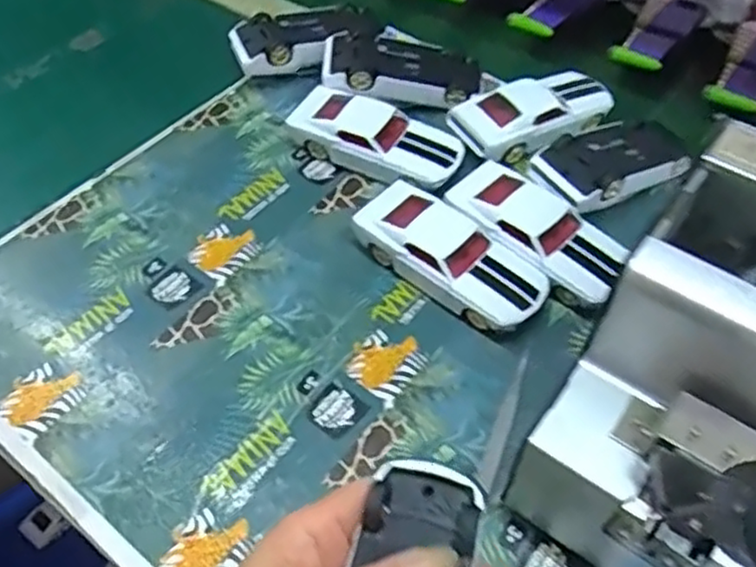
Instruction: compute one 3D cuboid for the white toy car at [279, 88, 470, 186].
[{"bbox_3d":[0.000,-0.108,0.514,0.126,0.035,0.054,23,55,16],"label":"white toy car"}]

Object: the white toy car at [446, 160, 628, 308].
[{"bbox_3d":[0.104,-0.034,0.458,0.055,0.033,0.121,-35,60,-25],"label":"white toy car"}]

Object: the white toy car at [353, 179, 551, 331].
[{"bbox_3d":[0.047,-0.018,0.447,0.127,0.035,0.054,32,58,22],"label":"white toy car"}]

